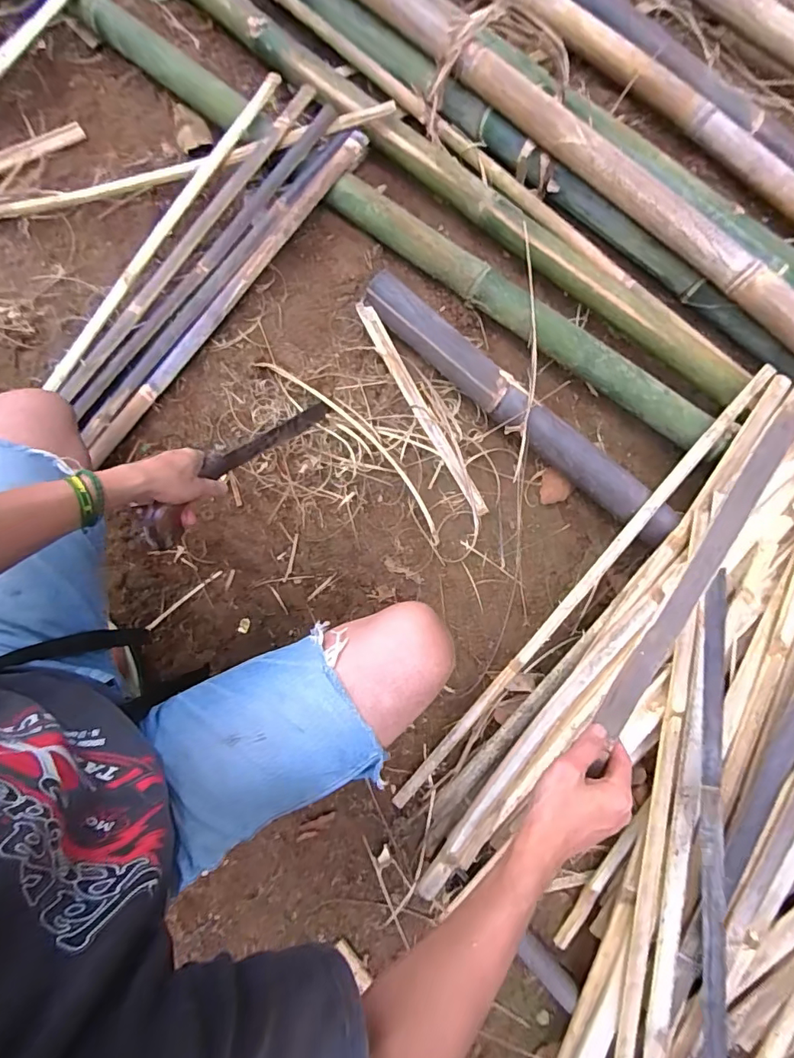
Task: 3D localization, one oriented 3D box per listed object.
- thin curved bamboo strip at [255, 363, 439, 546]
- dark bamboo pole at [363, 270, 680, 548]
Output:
[{"bbox_3d":[-0.065,-0.147,0.850,0.051,0.041,0.425,-43,83,-8],"label":"thin curved bamboo strip"},{"bbox_3d":[0.193,-0.206,0.823,0.630,0.052,0.069,42,81,6],"label":"dark bamboo pole"}]

